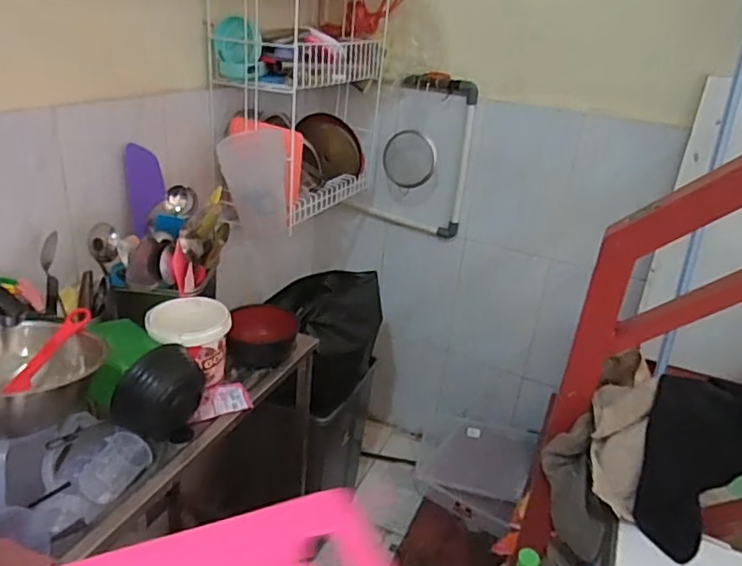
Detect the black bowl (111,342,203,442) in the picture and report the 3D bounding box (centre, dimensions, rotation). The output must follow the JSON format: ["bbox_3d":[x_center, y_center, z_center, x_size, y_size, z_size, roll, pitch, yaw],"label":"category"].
[{"bbox_3d":[-0.322,0.169,0.878,0.128,0.134,0.106,-4,27,-19],"label":"black bowl"}]

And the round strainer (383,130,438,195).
[{"bbox_3d":[0.114,-0.352,1.654,0.144,0.167,0.045,16,34,21],"label":"round strainer"}]

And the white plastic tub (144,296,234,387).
[{"bbox_3d":[-0.309,0.104,0.984,0.129,0.132,0.126,4,25,-2],"label":"white plastic tub"}]

